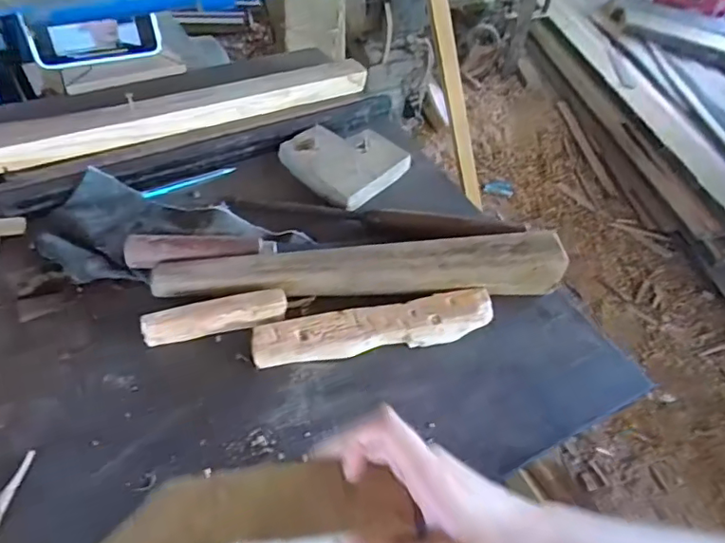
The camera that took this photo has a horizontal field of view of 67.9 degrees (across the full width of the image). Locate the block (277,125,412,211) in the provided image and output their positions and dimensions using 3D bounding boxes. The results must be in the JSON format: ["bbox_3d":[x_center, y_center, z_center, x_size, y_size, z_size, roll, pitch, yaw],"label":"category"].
[{"bbox_3d":[-0.021,-0.129,0.601,0.121,0.023,0.111,37,55,25],"label":"block"}]

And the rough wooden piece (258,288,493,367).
[{"bbox_3d":[0.013,0.048,0.459,0.207,0.016,0.043,-9,50,-13],"label":"rough wooden piece"}]

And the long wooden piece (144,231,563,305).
[{"bbox_3d":[0.002,-0.002,0.482,0.356,0.050,0.046,-2,49,-7],"label":"long wooden piece"}]

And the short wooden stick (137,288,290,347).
[{"bbox_3d":[-0.122,0.037,0.449,0.113,0.025,0.025,-9,50,-13],"label":"short wooden stick"}]

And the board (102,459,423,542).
[{"bbox_3d":[-0.067,0.138,0.298,0.185,0.021,0.065,-8,50,-12],"label":"board"}]

